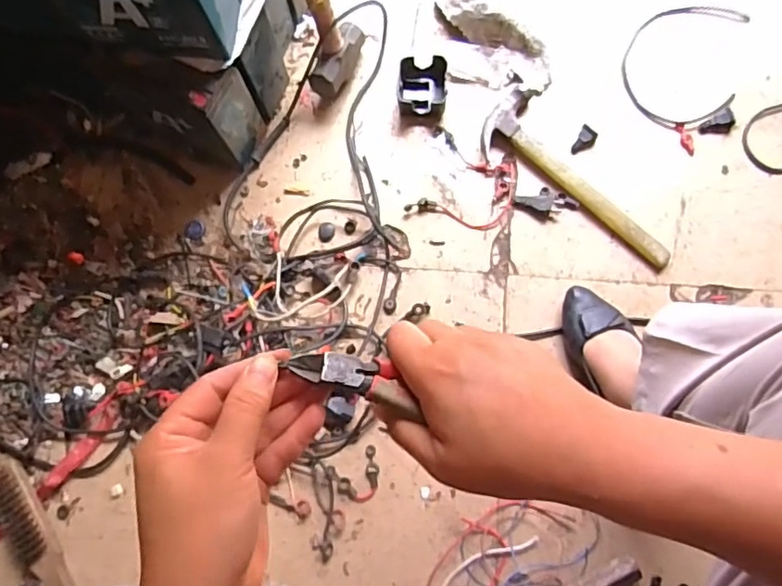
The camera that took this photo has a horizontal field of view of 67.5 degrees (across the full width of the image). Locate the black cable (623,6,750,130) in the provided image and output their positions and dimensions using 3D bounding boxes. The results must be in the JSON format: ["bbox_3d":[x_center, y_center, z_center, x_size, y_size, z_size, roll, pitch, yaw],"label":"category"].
[{"bbox_3d":[0.441,-0.352,0.886,0.166,0.013,0.228,17,75,7],"label":"black cable"}]

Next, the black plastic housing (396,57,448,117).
[{"bbox_3d":[0.046,-0.302,0.854,0.071,0.043,0.075,0,77,2],"label":"black plastic housing"}]

